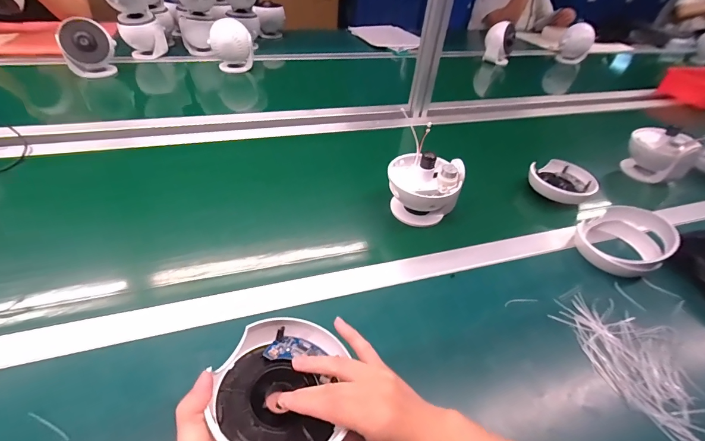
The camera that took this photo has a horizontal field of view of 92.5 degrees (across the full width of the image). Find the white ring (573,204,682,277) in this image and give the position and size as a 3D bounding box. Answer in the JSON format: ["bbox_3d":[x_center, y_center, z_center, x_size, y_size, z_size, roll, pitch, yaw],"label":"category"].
[{"bbox_3d":[0.429,0.028,0.535,0.123,0.067,0.113,4,41,-4],"label":"white ring"}]

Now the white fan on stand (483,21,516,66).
[{"bbox_3d":[0.564,-0.683,1.296,0.107,0.128,0.114,19,42,12],"label":"white fan on stand"}]

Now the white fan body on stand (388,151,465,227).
[{"bbox_3d":[0.119,-0.056,0.572,0.117,0.118,0.102,11,41,4],"label":"white fan body on stand"}]

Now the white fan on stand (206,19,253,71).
[{"bbox_3d":[-0.360,-0.509,0.995,0.106,0.128,0.079,-26,51,-32],"label":"white fan on stand"}]

